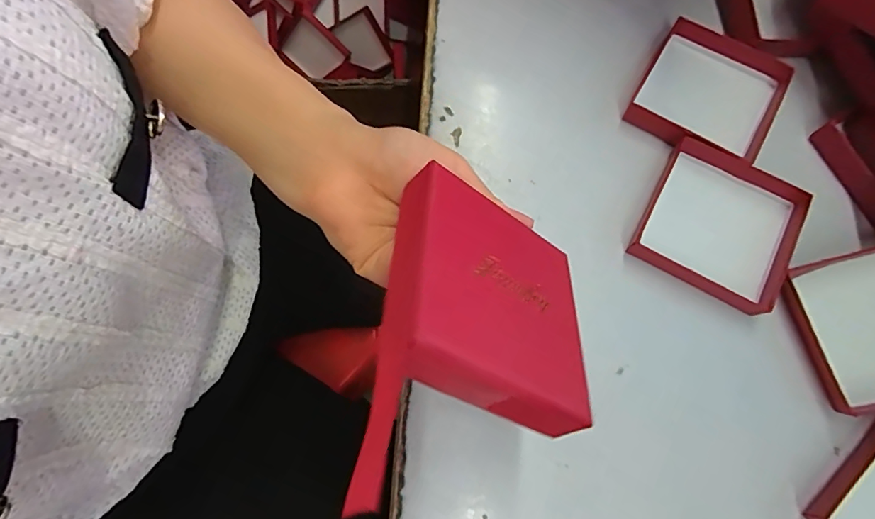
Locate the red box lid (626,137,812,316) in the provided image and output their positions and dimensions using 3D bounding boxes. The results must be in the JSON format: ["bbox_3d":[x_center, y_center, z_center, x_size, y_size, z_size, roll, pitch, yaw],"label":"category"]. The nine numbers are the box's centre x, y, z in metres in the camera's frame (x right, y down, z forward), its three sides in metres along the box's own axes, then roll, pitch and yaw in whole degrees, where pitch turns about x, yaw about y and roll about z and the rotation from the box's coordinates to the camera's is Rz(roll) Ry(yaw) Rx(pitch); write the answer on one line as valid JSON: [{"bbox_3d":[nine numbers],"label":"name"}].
[{"bbox_3d":[0.191,-0.022,0.319,0.094,0.022,0.091,30,76,8],"label":"red box lid"}]

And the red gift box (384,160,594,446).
[{"bbox_3d":[0.019,0.013,0.192,0.095,0.021,0.088,27,46,-28],"label":"red gift box"}]

